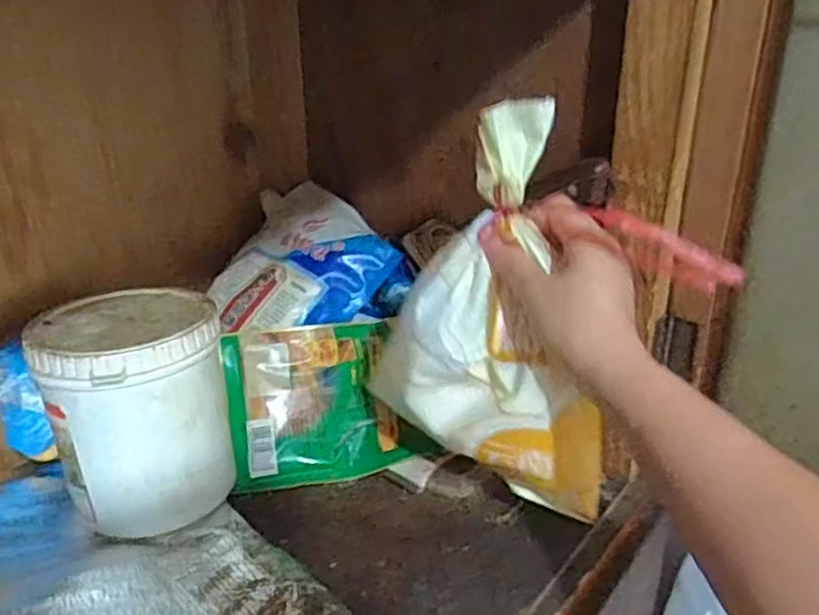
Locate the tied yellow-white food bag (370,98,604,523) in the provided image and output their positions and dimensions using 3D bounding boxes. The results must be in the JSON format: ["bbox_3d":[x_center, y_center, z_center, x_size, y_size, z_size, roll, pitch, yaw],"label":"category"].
[{"bbox_3d":[0.047,0.002,0.431,0.144,0.230,0.055,9,26,21],"label":"tied yellow-white food bag"}]

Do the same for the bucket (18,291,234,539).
[{"bbox_3d":[-0.178,0.065,0.484,0.105,0.126,0.110,-1,24,0],"label":"bucket"}]

